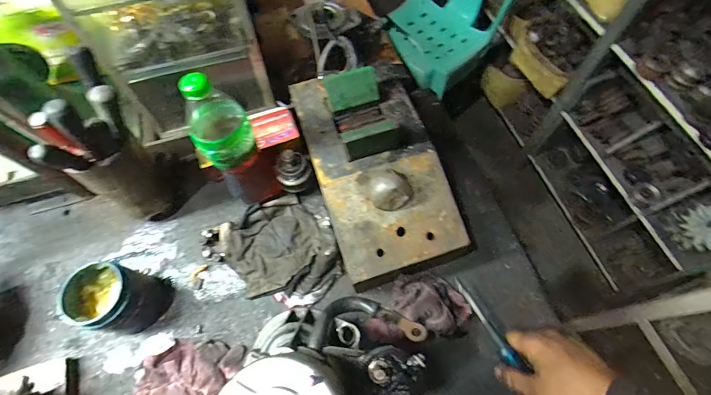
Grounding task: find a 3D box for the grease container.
[{"bbox_3d":[-0.354,0.148,0.527,0.112,0.105,0.090,17,66,10],"label":"grease container"}]

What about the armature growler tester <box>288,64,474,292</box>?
[{"bbox_3d":[0.025,-0.057,0.546,0.184,0.102,0.338,-17,65,-7],"label":"armature growler tester"}]

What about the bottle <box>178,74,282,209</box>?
[{"bbox_3d":[-0.174,-0.063,0.518,0.074,0.265,0.065,-33,68,-13],"label":"bottle"}]

